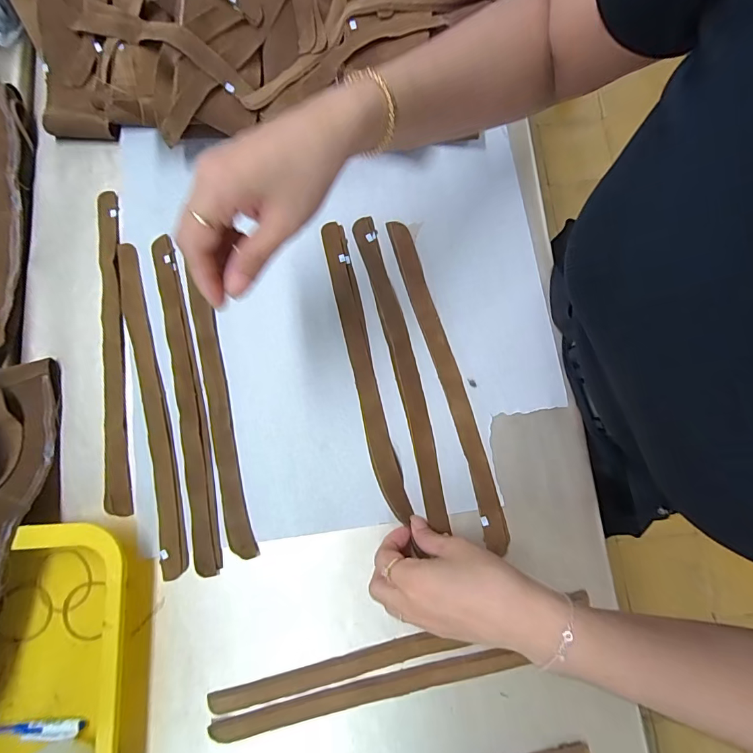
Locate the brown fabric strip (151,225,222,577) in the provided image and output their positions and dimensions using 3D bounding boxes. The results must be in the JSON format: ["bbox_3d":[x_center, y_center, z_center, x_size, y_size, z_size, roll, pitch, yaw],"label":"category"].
[{"bbox_3d":[-0.179,0.017,0.390,0.025,0.004,0.320,-12,80,-1],"label":"brown fabric strip"}]

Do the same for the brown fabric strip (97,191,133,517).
[{"bbox_3d":[-0.257,-0.030,0.402,0.024,0.006,0.317,-8,80,0],"label":"brown fabric strip"}]

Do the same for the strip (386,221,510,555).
[{"bbox_3d":[0.067,-0.001,0.387,0.025,0.006,0.316,-15,81,-6],"label":"strip"}]

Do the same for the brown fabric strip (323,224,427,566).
[{"bbox_3d":[-0.012,-0.011,0.389,0.023,0.008,0.285,-12,82,-8],"label":"brown fabric strip"}]

